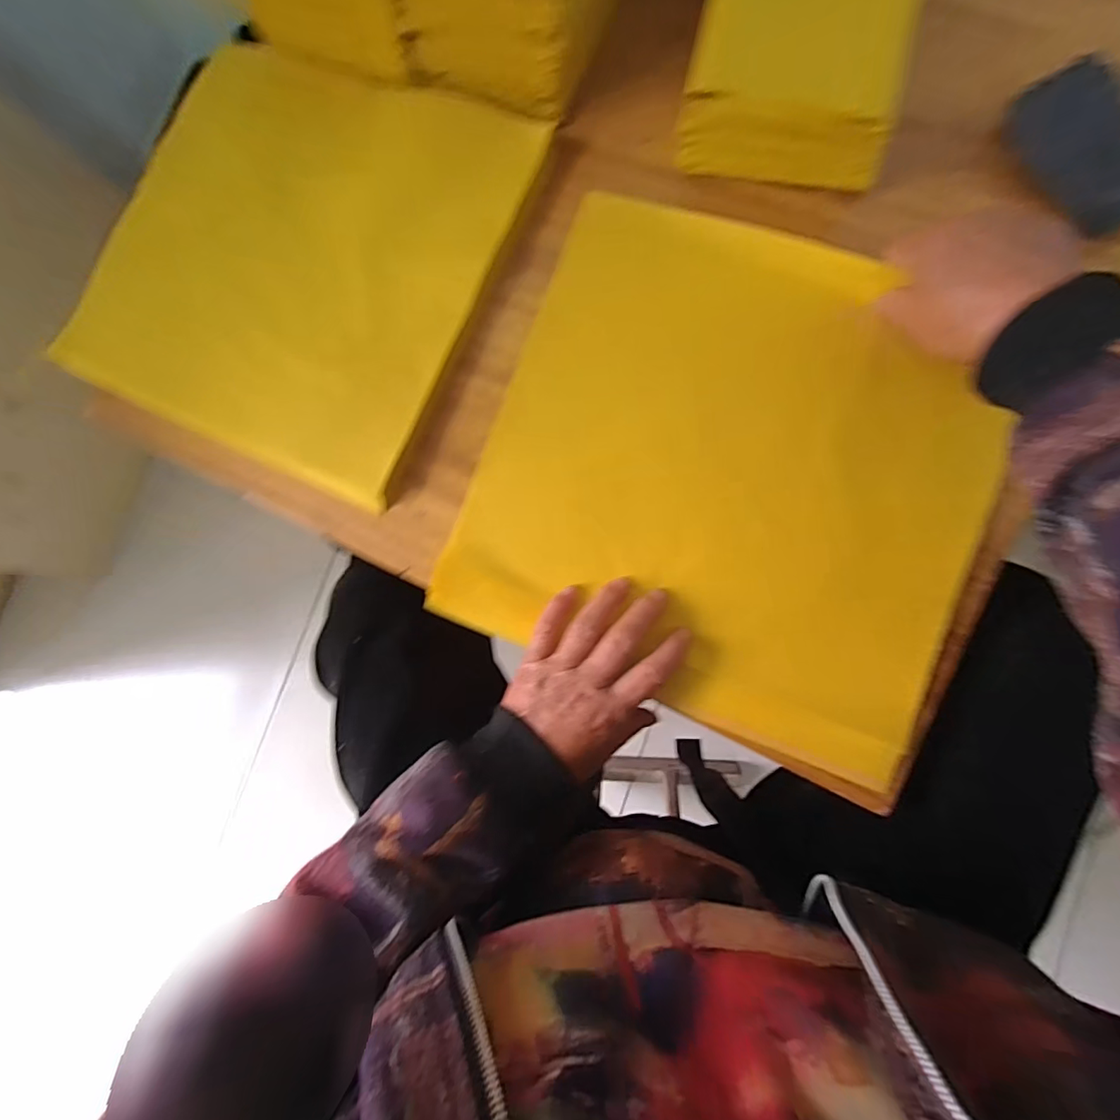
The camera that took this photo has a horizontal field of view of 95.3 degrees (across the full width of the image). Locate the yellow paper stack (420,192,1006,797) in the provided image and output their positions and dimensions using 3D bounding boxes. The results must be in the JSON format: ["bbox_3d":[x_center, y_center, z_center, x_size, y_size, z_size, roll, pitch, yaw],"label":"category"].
[{"bbox_3d":[0.112,-0.056,0.337,0.323,0.025,0.313,22,88,8],"label":"yellow paper stack"}]

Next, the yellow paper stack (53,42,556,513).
[{"bbox_3d":[-0.204,-0.236,0.393,0.302,0.012,0.304,24,88,8],"label":"yellow paper stack"}]

